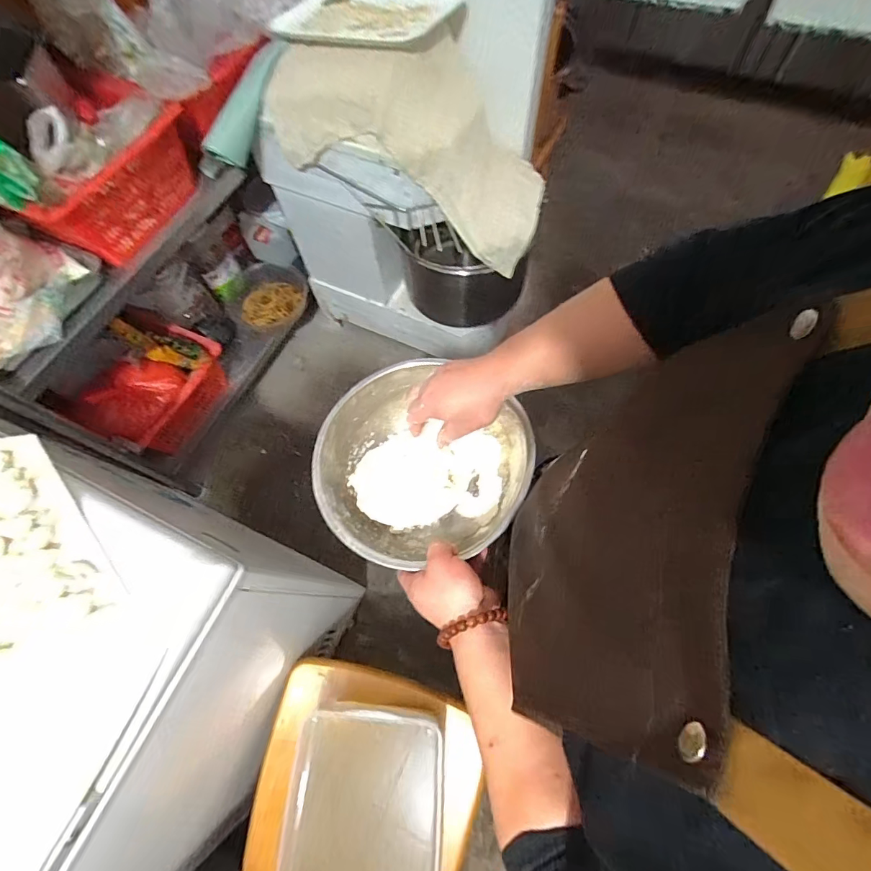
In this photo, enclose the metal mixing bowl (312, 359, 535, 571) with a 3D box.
[{"bbox_3d":[-0.023,0.043,0.567,0.258,0.109,0.252,-1,68,3],"label":"metal mixing bowl"}]

